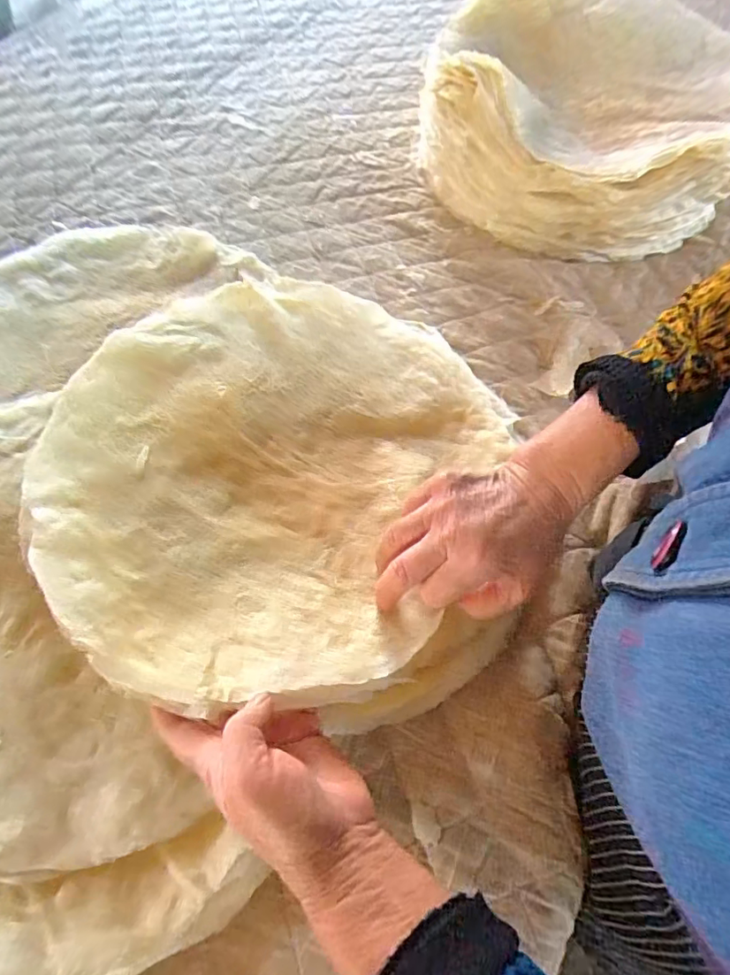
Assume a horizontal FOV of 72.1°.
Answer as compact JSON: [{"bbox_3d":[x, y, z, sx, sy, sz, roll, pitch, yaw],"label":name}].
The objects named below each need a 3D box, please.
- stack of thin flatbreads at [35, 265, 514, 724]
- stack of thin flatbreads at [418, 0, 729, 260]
[{"bbox_3d":[-0.056,-0.023,0.390,0.349,0.057,0.356,7,64,0],"label":"stack of thin flatbreads"},{"bbox_3d":[0.272,-0.459,0.621,0.371,0.132,0.364,30,66,11],"label":"stack of thin flatbreads"}]

